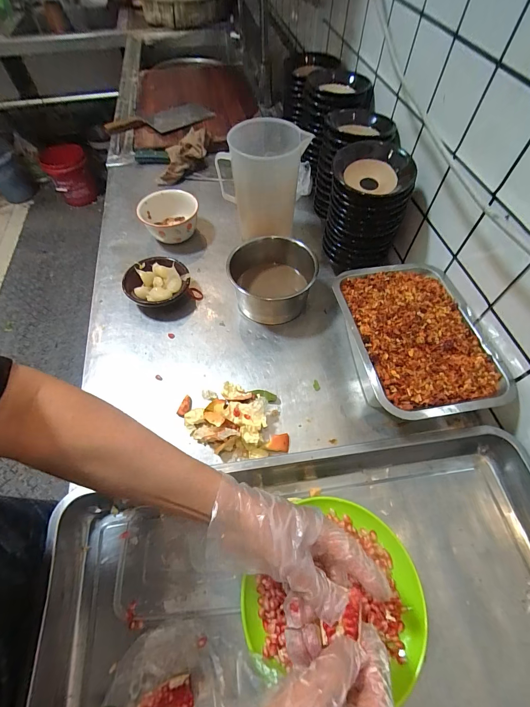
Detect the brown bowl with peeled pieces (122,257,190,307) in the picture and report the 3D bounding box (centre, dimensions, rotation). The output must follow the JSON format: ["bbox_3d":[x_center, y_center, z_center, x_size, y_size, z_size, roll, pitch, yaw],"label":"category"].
[{"bbox_3d":[-0.203,-0.129,0.603,0.116,0.043,0.108,0,57,0],"label":"brown bowl with peeled pieces"}]

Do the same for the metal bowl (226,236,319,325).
[{"bbox_3d":[0.012,-0.134,0.588,0.153,0.091,0.146,0,57,0],"label":"metal bowl"}]

